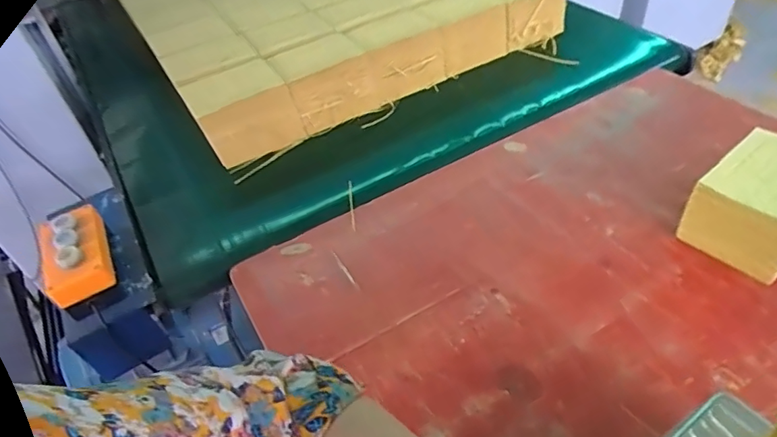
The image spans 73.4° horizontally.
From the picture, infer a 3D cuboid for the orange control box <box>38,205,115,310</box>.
[{"bbox_3d":[-0.415,0.045,0.691,0.081,0.048,0.151,-22,45,-15],"label":"orange control box"}]

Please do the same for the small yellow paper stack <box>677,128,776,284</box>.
[{"bbox_3d":[0.475,-0.012,0.667,0.163,0.114,0.116,-31,47,-22],"label":"small yellow paper stack"}]

